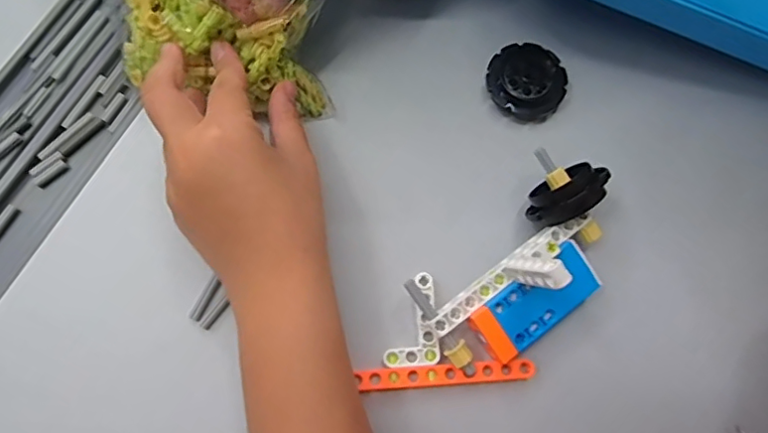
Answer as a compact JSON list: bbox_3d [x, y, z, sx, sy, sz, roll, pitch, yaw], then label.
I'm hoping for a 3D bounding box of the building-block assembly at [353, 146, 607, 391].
[{"bbox_3d":[0.062,0.035,0.282,0.162,0.060,0.070,-43,79,-12],"label":"building-block assembly"}]

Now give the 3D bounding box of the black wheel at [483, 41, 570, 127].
[{"bbox_3d":[0.088,-0.083,0.348,0.048,0.015,0.045,0,74,-1],"label":"black wheel"}]

